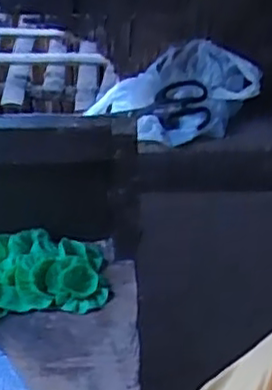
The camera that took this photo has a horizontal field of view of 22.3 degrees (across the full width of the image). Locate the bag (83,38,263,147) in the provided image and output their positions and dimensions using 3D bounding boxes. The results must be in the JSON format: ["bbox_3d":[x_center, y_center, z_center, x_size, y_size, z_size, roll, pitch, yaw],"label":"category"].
[{"bbox_3d":[0.047,-0.138,0.921,0.214,0.099,0.097,1,36,-1],"label":"bag"}]

